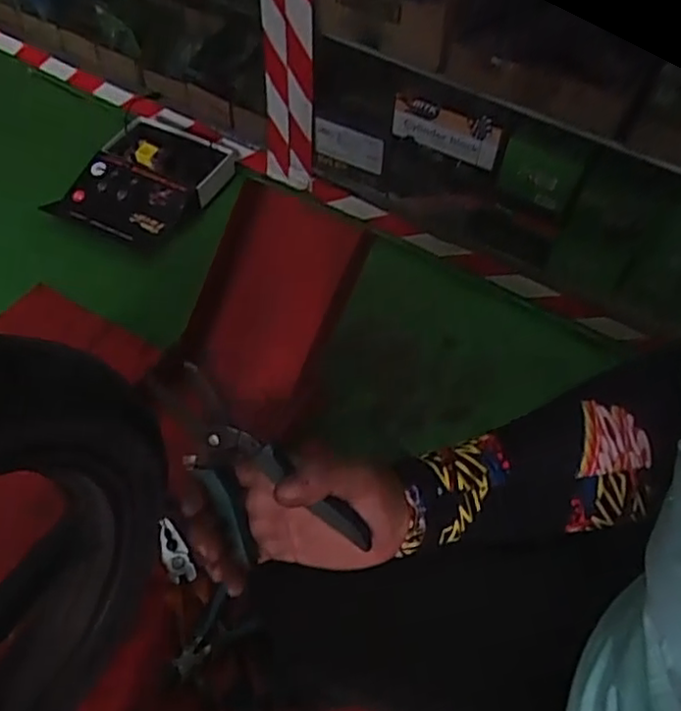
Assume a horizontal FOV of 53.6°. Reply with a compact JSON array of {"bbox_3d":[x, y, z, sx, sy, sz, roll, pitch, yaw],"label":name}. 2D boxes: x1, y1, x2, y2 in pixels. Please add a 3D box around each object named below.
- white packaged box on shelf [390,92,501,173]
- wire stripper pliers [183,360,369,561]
[{"bbox_3d":[0.156,-0.343,1.029,0.176,0.080,0.030,28,59,14],"label":"white packaged box on shelf"},{"bbox_3d":[-0.053,0.064,0.409,0.086,0.146,0.015,-16,25,24],"label":"wire stripper pliers"}]

